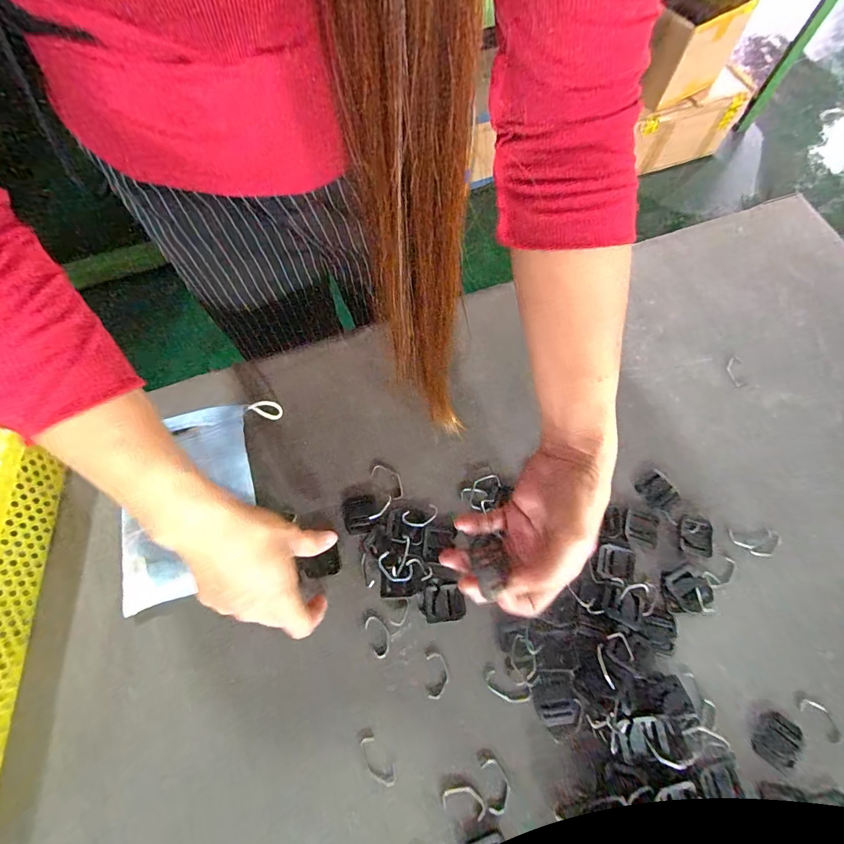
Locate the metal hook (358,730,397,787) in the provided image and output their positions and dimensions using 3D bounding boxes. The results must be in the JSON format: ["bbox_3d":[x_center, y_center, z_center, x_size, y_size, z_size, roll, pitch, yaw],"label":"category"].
[{"bbox_3d":[-0.036,0.259,0.318,0.016,0.004,0.040,-37,73,-14],"label":"metal hook"}]

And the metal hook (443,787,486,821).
[{"bbox_3d":[0.031,0.281,0.308,0.032,0.004,0.017,15,69,5],"label":"metal hook"}]

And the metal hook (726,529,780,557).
[{"bbox_3d":[0.301,0.108,0.375,0.042,0.004,0.023,2,68,0],"label":"metal hook"}]

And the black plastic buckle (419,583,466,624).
[{"bbox_3d":[0.017,0.154,0.354,0.037,0.006,0.029,-5,68,-3],"label":"black plastic buckle"}]

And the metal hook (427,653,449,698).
[{"bbox_3d":[0.013,0.206,0.337,0.017,0.004,0.032,-3,68,-2],"label":"metal hook"}]

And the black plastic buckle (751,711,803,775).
[{"bbox_3d":[0.276,0.247,0.322,0.031,0.004,0.037,39,72,14],"label":"black plastic buckle"}]

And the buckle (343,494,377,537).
[{"bbox_3d":[-0.057,0.087,0.386,0.030,0.007,0.035,-12,69,-6],"label":"buckle"}]

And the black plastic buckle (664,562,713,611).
[{"bbox_3d":[0.230,0.142,0.355,0.034,0.008,0.033,-25,70,-10],"label":"black plastic buckle"}]

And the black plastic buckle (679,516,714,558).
[{"bbox_3d":[0.247,0.102,0.375,0.030,0.004,0.035,14,68,5],"label":"black plastic buckle"}]

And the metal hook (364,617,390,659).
[{"bbox_3d":[-0.036,0.179,0.347,0.017,0.004,0.032,-20,70,-9],"label":"metal hook"}]

